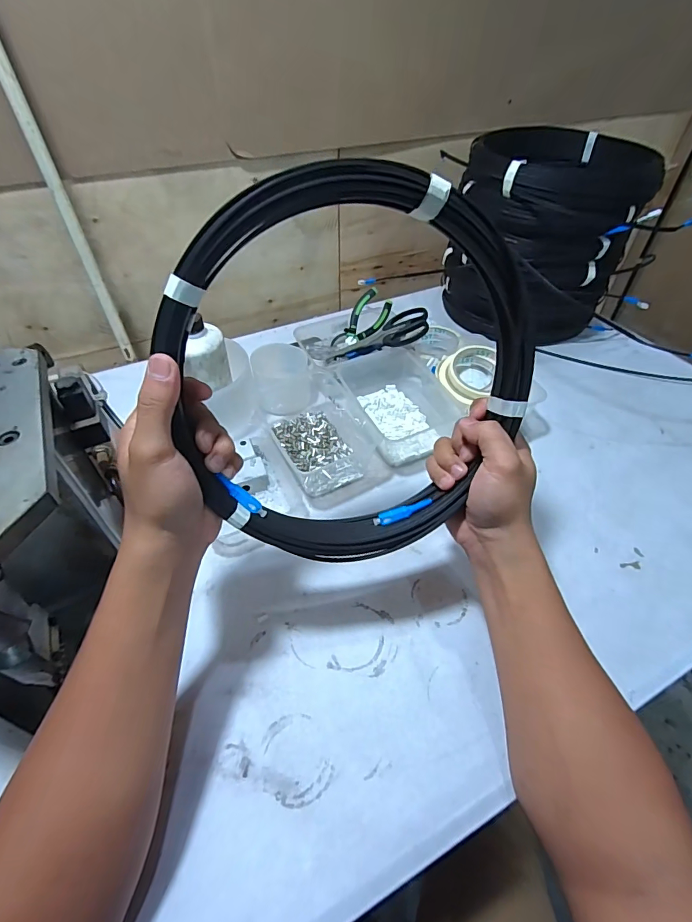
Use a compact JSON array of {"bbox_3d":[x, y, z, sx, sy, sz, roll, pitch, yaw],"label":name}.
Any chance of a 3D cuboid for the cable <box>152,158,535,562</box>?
[{"bbox_3d":[0.006,-0.055,0.303,0.259,0.270,0.022,29,14,-22],"label":"cable"}]

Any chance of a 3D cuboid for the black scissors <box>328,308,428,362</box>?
[{"bbox_3d":[0.049,-0.196,0.668,0.171,0.022,0.067,-12,42,28],"label":"black scissors"}]

